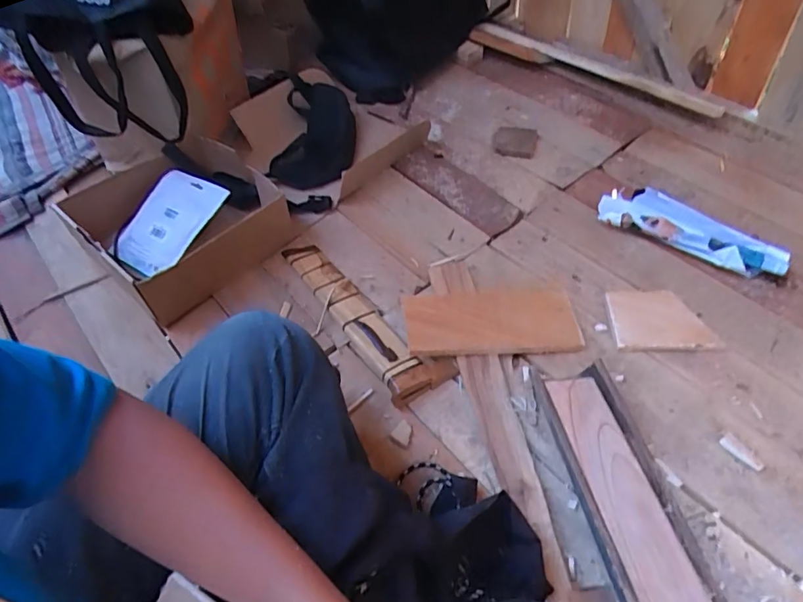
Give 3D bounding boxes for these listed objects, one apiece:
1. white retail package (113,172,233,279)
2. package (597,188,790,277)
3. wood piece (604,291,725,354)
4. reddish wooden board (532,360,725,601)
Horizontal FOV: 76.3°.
[{"bbox_3d":[-0.411,-0.138,0.897,0.146,0.024,0.208,25,71,18],"label":"white retail package"},{"bbox_3d":[0.442,-0.106,0.790,0.261,0.047,0.077,26,57,23],"label":"package"},{"bbox_3d":[0.354,0.026,0.701,0.133,0.008,0.090,-1,62,0],"label":"wood piece"},{"bbox_3d":[0.240,0.252,0.504,0.092,0.065,0.403,-8,50,-3],"label":"reddish wooden board"}]

